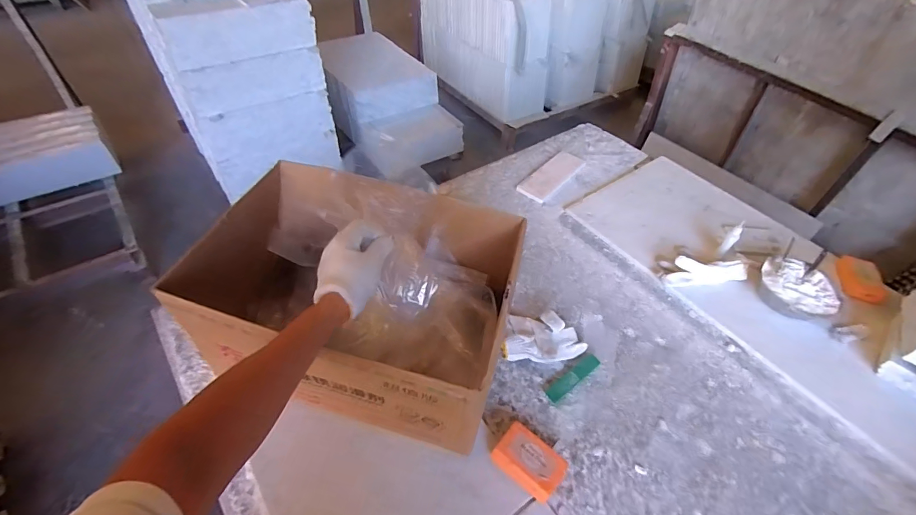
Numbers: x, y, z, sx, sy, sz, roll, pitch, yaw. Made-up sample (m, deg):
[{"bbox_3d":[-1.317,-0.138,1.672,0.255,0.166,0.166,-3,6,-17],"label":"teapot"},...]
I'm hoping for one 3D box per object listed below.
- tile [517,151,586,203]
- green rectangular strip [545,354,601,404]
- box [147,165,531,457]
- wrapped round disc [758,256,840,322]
[{"bbox_3d":[0.243,-0.213,1.089,0.085,0.015,0.236,33,54,25],"label":"tile"},{"bbox_3d":[0.193,0.201,0.701,0.117,0.008,0.022,-30,55,-26],"label":"green rectangular strip"},{"bbox_3d":[-0.150,0.049,0.631,0.438,0.234,0.297,12,48,10],"label":"box"},{"bbox_3d":[0.668,0.062,0.829,0.137,0.050,0.137,-13,49,-13],"label":"wrapped round disc"}]

